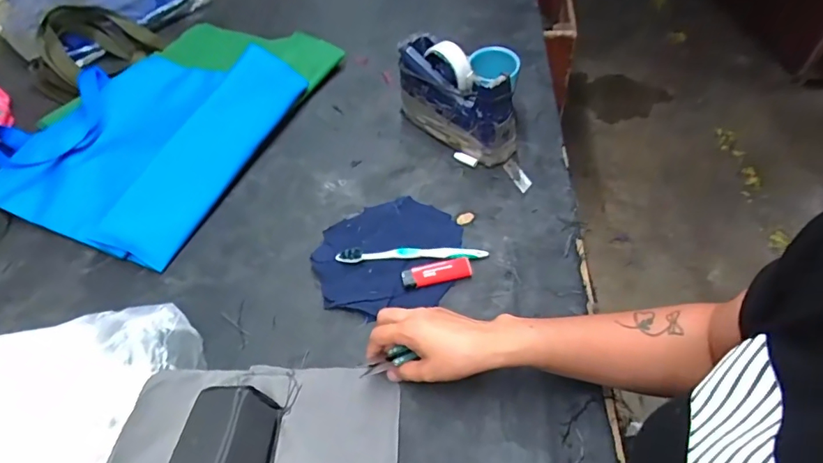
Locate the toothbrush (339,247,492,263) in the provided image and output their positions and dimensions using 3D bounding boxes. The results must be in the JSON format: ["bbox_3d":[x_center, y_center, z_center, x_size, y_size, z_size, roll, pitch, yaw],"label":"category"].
[{"bbox_3d":[0.000,0.026,0.561,0.178,0.014,0.018,-3,49,4],"label":"toothbrush"}]

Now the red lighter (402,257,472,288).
[{"bbox_3d":[0.029,0.046,0.543,0.080,0.015,0.026,-13,49,-5],"label":"red lighter"}]

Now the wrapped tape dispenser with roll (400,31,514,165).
[{"bbox_3d":[0.060,-0.188,0.670,0.064,0.112,0.205,-38,59,-24],"label":"wrapped tape dispenser with roll"}]

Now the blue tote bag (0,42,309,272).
[{"bbox_3d":[-0.417,-0.159,0.724,0.377,0.067,0.385,16,58,16],"label":"blue tote bag"}]

